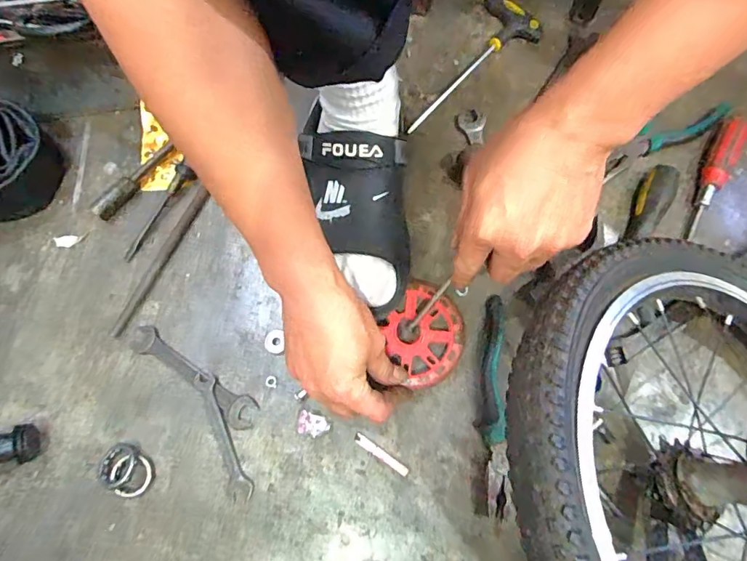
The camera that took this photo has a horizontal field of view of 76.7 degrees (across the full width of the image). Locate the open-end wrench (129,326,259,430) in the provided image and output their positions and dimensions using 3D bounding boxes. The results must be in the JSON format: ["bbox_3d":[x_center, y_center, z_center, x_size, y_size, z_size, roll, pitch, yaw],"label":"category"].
[{"bbox_3d":[-0.171,0.091,0.448,0.142,0.007,0.028,33,74,9],"label":"open-end wrench"}]

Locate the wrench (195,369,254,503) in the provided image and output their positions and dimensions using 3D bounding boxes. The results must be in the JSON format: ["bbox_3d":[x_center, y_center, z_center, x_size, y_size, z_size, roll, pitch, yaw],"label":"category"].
[{"bbox_3d":[-0.139,0.141,0.434,0.019,0.009,0.119,-23,73,-8],"label":"wrench"}]

